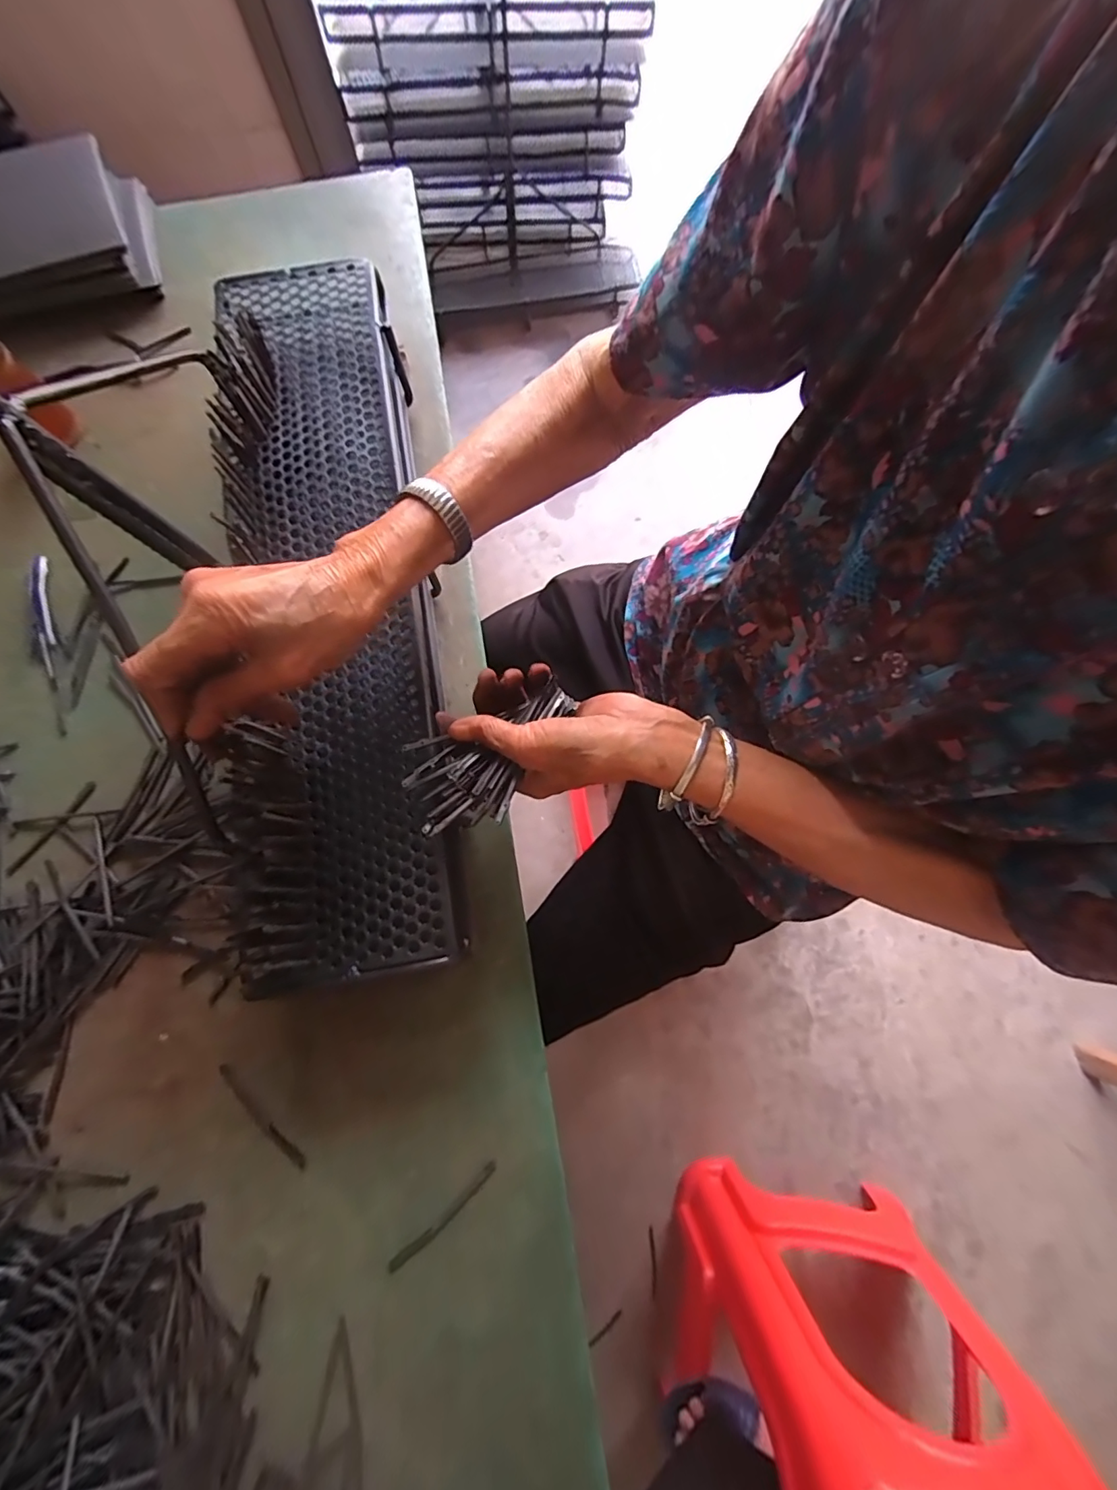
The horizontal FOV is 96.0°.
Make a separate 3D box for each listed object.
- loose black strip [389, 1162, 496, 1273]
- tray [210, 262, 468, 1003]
[{"bbox_3d":[-0.082,0.339,0.360,0.097,0.006,0.010,-42,80,-8],"label":"loose black strip"},{"bbox_3d":[-0.184,-0.131,0.392,0.151,0.046,0.596,-10,78,-4],"label":"tray"}]

